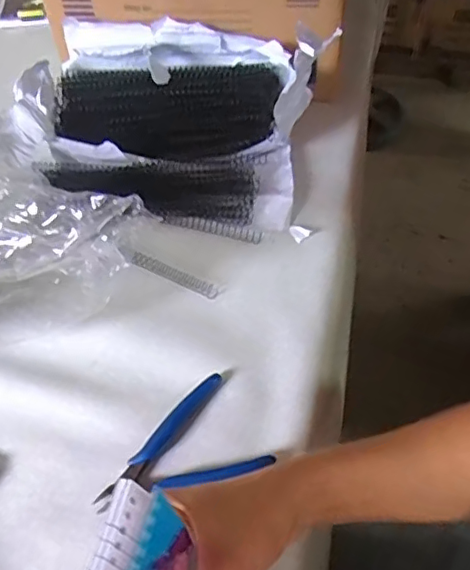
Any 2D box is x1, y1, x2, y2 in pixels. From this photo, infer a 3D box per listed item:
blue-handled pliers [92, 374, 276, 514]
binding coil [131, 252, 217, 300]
[{"bbox_3d":[-0.046,0.119,0.407,0.118,0.017,0.083,-23,53,-15],"label":"blue-handled pliers"},{"bbox_3d":[-0.056,-0.010,0.519,0.090,0.006,0.015,22,56,20],"label":"binding coil"}]

